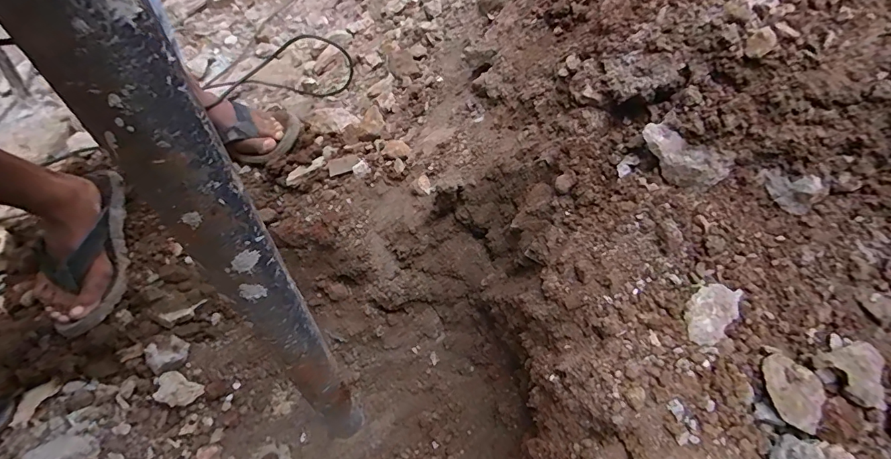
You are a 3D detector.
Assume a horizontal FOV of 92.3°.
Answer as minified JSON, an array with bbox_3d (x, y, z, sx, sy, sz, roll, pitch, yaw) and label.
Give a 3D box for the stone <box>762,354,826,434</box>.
[{"bbox_3d":[0.309,0.144,0.383,0.046,0.019,0.057,11,52,8],"label":"stone"}]

